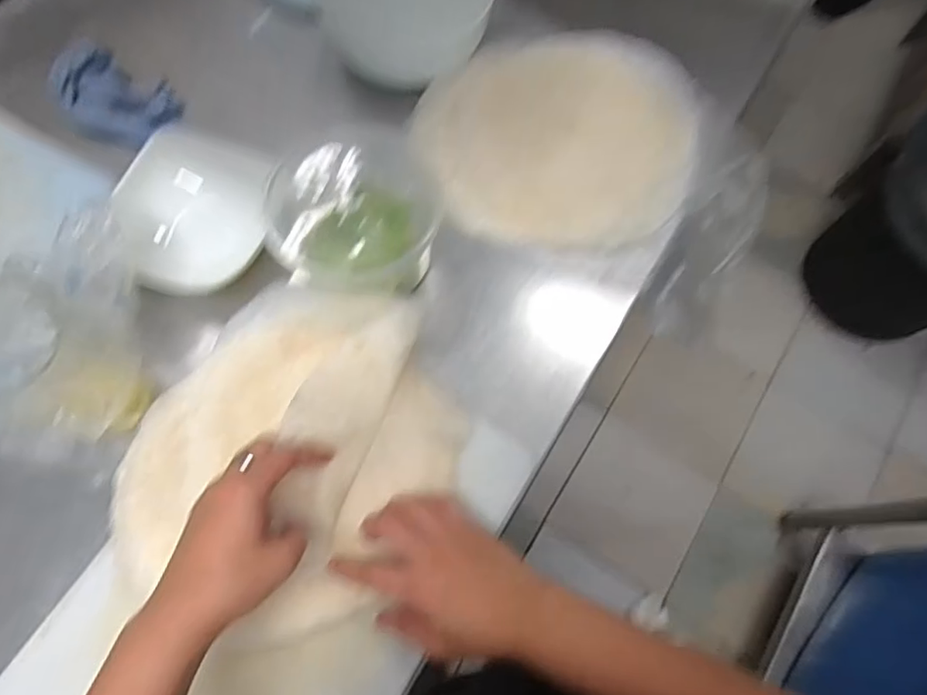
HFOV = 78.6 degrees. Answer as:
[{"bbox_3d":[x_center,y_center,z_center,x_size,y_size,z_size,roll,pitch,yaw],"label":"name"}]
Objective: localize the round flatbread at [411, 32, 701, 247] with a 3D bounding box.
[{"bbox_3d":[0.096,-0.219,0.580,0.277,0.010,0.239,3,76,1],"label":"round flatbread"}]

